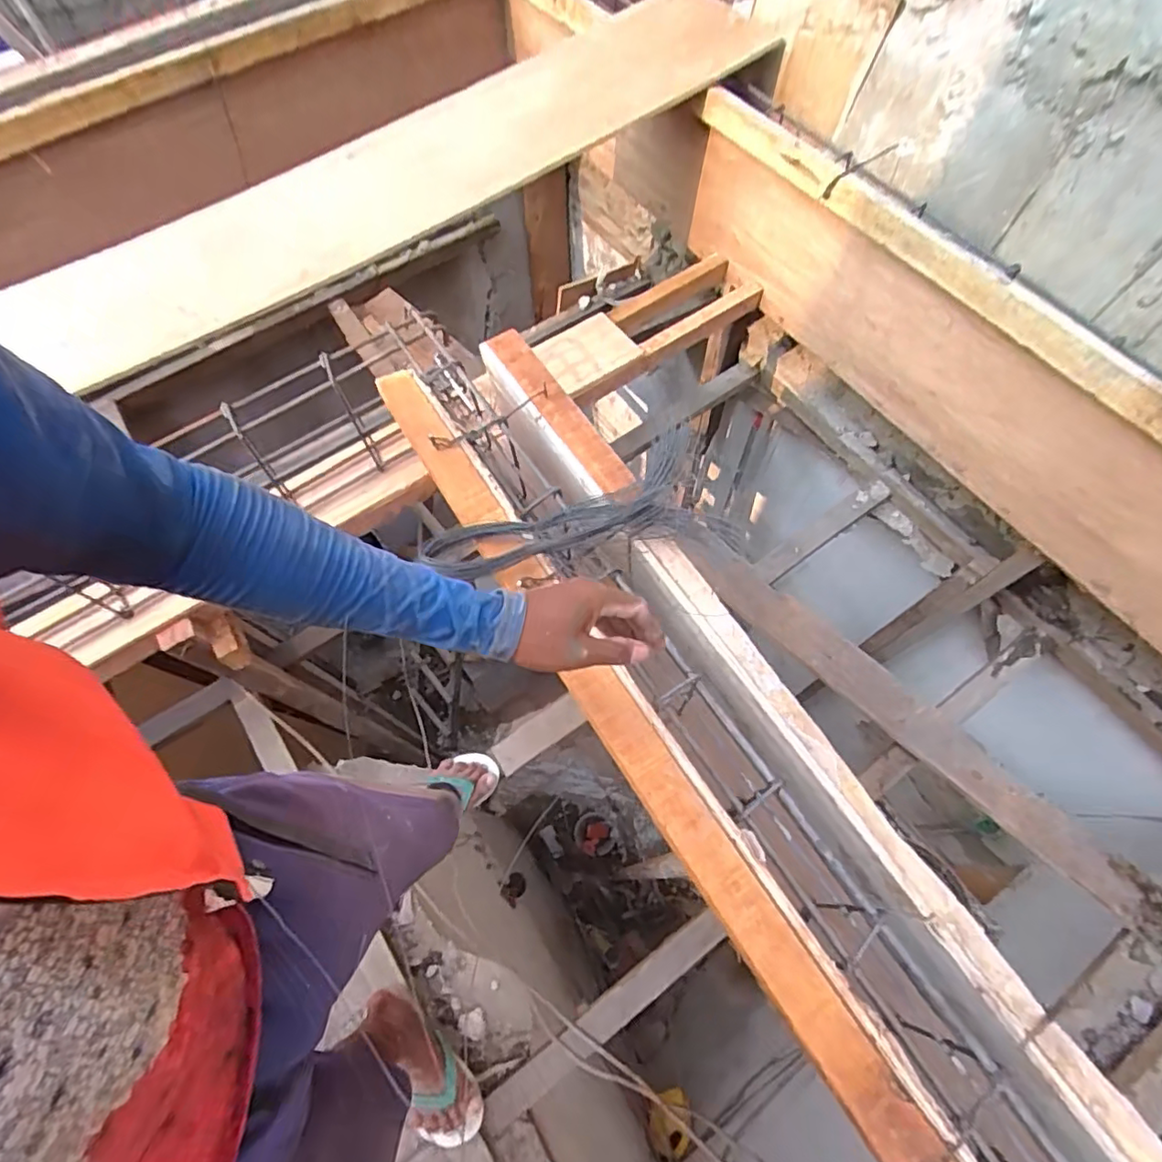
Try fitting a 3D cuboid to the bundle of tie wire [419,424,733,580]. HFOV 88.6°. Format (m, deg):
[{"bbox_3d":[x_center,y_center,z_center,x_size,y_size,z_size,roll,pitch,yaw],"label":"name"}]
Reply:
[{"bbox_3d":[-0.025,-0.080,0.781,0.350,0.041,0.109,-14,66,-4],"label":"bundle of tie wire"}]

